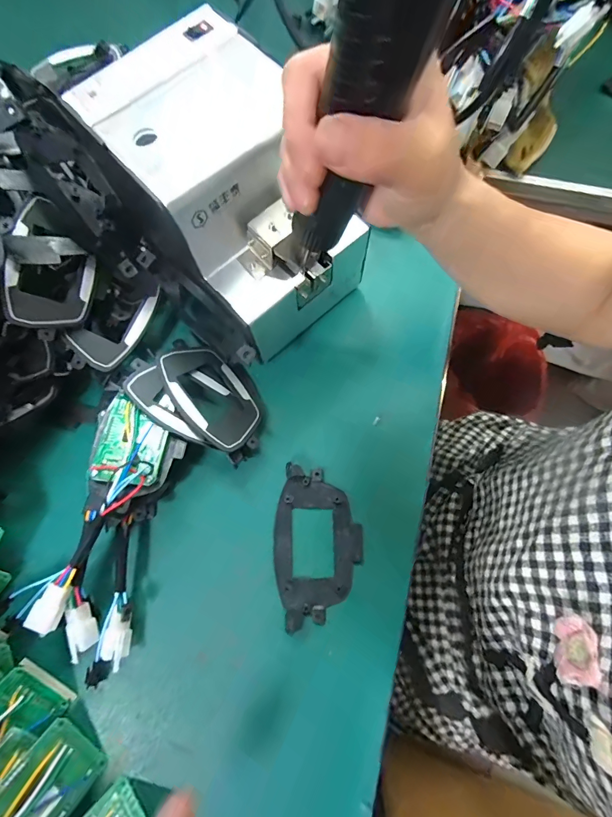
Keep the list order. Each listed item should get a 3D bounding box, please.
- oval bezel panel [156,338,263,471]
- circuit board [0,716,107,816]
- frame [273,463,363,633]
[{"bbox_3d":[-0.077,-0.010,0.319,0.113,0.015,0.067,48,54,8],"label":"oval bezel panel"},{"bbox_3d":[-0.175,0.252,0.240,0.048,0.009,0.069,43,37,2],"label":"circuit board"},{"bbox_3d":[0.009,0.107,0.296,0.069,0.009,0.118,-1,76,1],"label":"frame"}]

